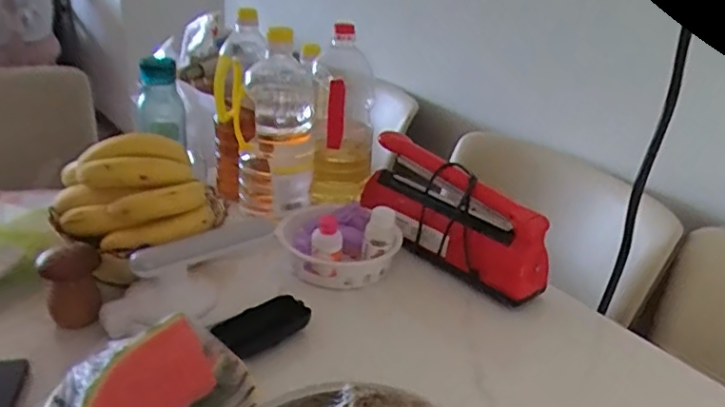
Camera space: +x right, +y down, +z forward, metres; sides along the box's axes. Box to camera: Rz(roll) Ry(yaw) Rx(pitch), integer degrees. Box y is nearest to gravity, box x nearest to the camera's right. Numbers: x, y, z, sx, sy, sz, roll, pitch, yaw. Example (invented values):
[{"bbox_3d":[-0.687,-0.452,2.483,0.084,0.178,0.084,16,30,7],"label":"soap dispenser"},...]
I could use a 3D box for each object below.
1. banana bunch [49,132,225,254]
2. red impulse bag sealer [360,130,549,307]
[{"bbox_3d":[-0.278,-0.017,0.732,0.199,0.106,0.142,-5,26,-19],"label":"banana bunch"},{"bbox_3d":[0.117,0.014,0.814,0.093,0.129,0.282,-13,30,-33],"label":"red impulse bag sealer"}]

